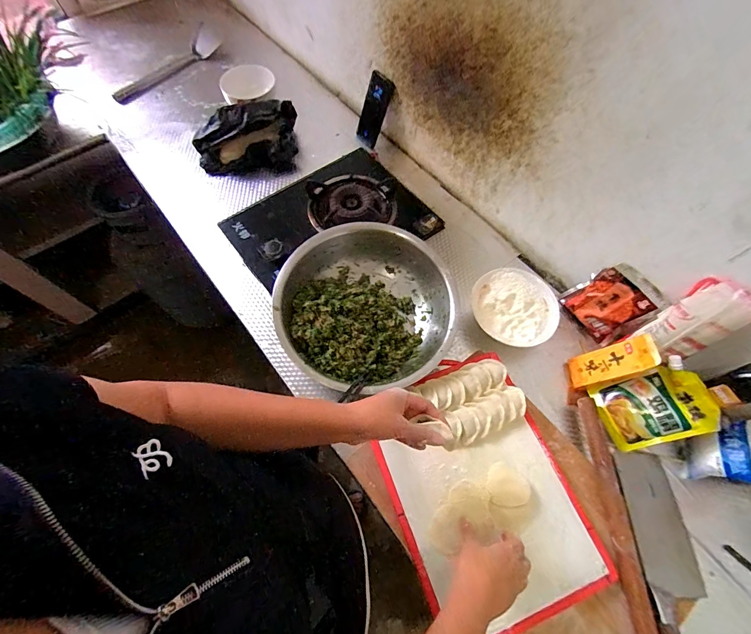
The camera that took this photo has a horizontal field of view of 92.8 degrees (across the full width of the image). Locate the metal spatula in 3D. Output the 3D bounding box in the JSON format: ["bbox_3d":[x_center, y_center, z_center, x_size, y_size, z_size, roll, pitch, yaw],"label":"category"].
[{"bbox_3d":[-0.619,-0.778,1.092,0.093,0.036,0.434,26,67,10],"label":"metal spatula"}]

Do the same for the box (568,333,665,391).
[{"bbox_3d":[0.425,0.084,0.647,0.024,0.153,0.064,5,61,-31],"label":"box"}]

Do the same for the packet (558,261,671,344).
[{"bbox_3d":[0.469,-0.029,0.709,0.022,0.149,0.129,-24,72,-40],"label":"packet"}]

